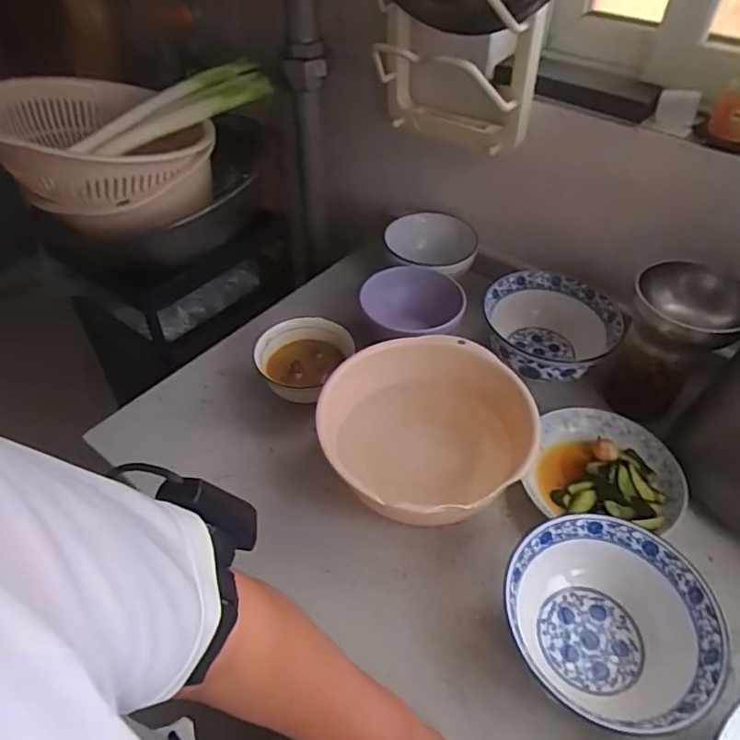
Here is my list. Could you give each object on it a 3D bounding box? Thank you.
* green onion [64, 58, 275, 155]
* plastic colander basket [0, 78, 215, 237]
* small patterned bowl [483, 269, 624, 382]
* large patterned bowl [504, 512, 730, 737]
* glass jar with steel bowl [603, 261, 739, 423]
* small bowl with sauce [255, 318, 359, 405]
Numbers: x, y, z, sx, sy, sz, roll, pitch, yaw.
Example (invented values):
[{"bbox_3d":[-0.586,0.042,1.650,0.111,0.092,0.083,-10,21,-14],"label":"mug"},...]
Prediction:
[{"bbox_3d":[-0.272,-0.358,0.790,0.273,0.045,0.069,-30,52,-10],"label":"green onion"},{"bbox_3d":[-0.342,-0.286,0.728,0.240,0.110,0.282,-30,53,-26],"label":"plastic colander basket"},{"bbox_3d":[0.224,-0.048,0.743,0.152,0.076,0.161,0,46,0],"label":"small patterned bowl"},{"bbox_3d":[0.200,0.225,0.495,0.163,0.085,0.164,0,46,0],"label":"large patterned bowl"},{"bbox_3d":[0.344,-0.025,0.657,0.111,0.160,0.094,28,52,24],"label":"glass jar with steel bowl"},{"bbox_3d":[-0.084,-0.007,0.719,0.097,0.067,0.117,23,50,20],"label":"small bowl with sauce"}]

